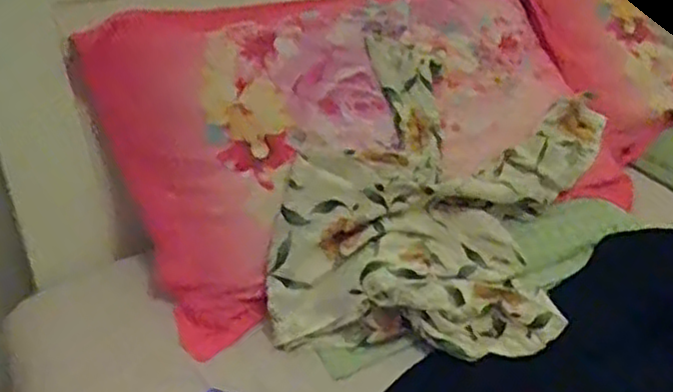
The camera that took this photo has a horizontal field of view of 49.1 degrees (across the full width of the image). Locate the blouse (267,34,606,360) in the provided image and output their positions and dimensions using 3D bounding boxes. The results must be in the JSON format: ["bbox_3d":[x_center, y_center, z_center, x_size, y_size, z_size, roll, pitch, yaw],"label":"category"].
[{"bbox_3d":[0.138,-0.006,0.961,0.356,0.262,0.410,9,32,17],"label":"blouse"}]

